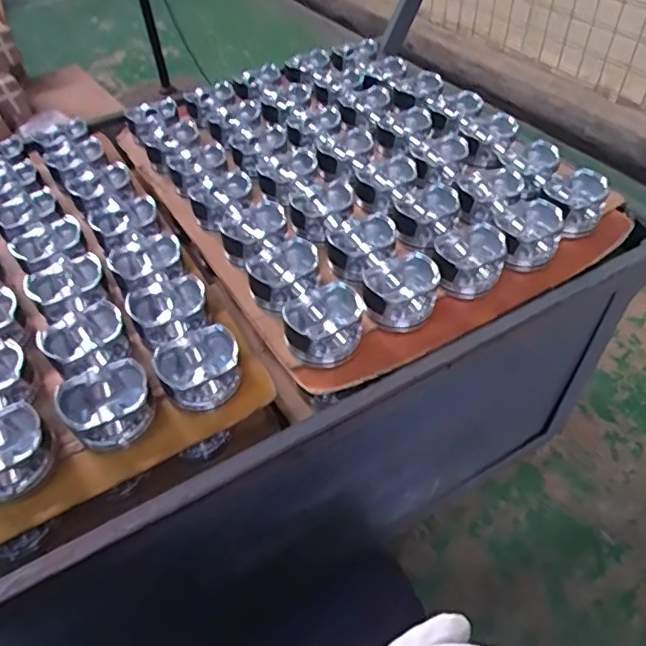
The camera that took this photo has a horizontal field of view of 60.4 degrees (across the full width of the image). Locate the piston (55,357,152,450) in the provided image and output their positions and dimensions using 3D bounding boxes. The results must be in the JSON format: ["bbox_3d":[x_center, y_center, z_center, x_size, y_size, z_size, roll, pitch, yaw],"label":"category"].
[{"bbox_3d":[-0.206,0.079,0.538,0.081,0.048,0.067,-32,54,-24],"label":"piston"}]

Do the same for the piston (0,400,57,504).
[{"bbox_3d":[-0.290,0.118,0.504,0.067,0.050,0.077,35,58,29],"label":"piston"}]

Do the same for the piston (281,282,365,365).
[{"bbox_3d":[0.000,0.002,0.591,0.081,0.061,0.068,-13,48,-9],"label":"piston"}]

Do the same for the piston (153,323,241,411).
[{"bbox_3d":[-0.126,0.044,0.567,0.082,0.050,0.071,-21,50,-16],"label":"piston"}]

